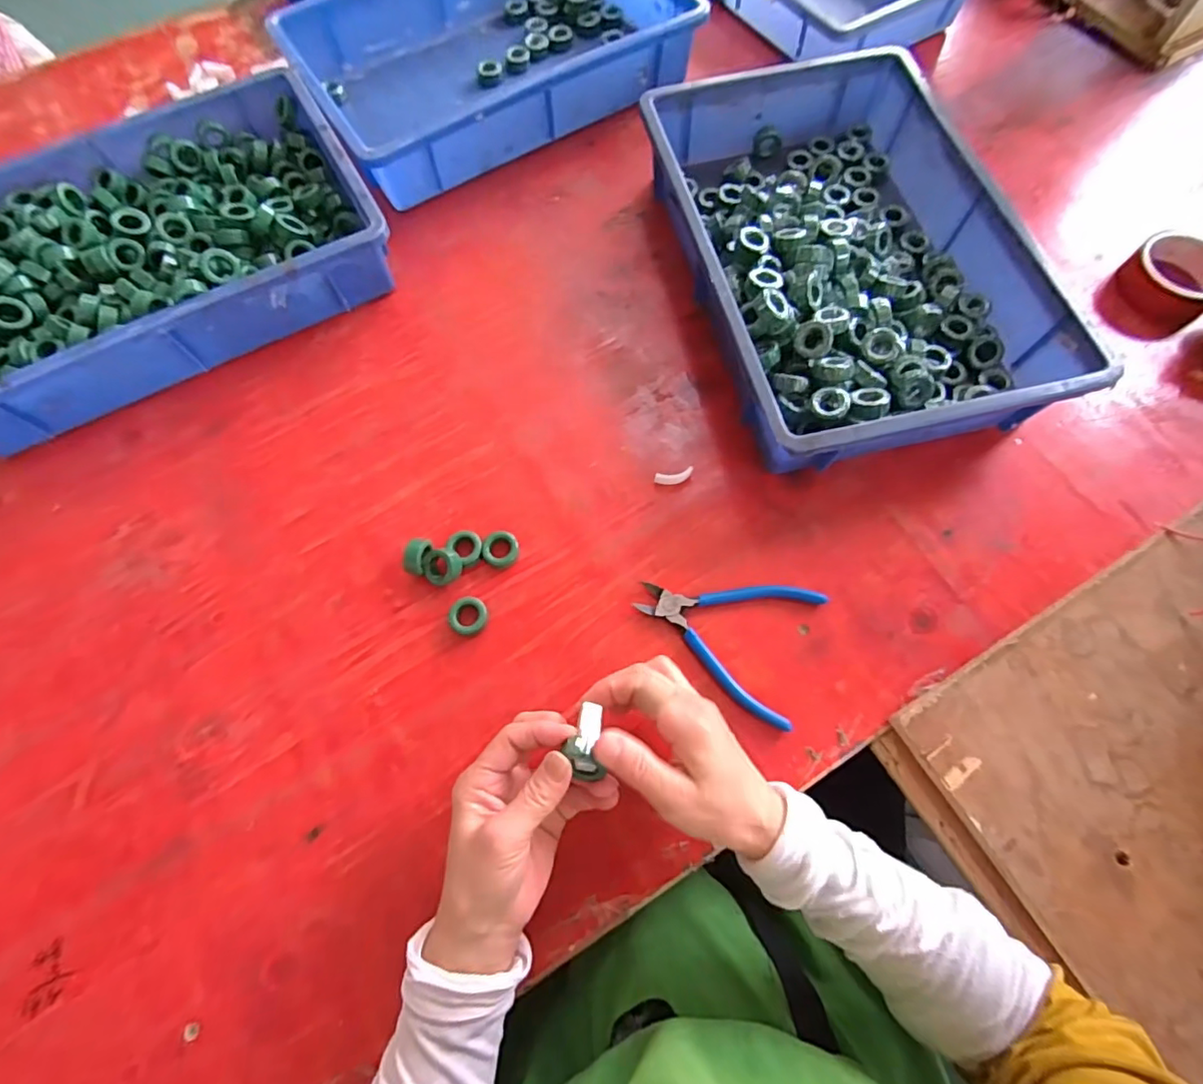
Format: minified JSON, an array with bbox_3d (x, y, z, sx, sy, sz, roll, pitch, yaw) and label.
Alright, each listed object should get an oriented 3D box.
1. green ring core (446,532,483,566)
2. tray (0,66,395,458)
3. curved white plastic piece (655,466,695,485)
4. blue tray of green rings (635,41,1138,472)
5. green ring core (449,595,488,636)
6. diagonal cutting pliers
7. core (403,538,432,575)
[{"bbox_3d":[-0.117,0.004,0.474,0.030,0.014,0.027,36,74,14],"label":"green ring core"},{"bbox_3d":[-0.466,-0.302,0.567,0.428,0.080,0.310,-30,72,-10],"label":"tray"},{"bbox_3d":[0.066,-0.058,0.500,0.035,0.013,0.012,-11,69,-3],"label":"curved white plastic piece"},{"bbox_3d":[0.229,-0.283,0.541,0.284,0.084,0.438,-13,70,-4],"label":"blue tray of green rings"},{"bbox_3d":[-0.109,0.061,0.453,0.029,0.010,0.031,0,69,1],"label":"green ring core"},{"bbox_3d":[0.099,0.070,0.450,0.140,0.010,0.112,22,71,9],"label":"diagonal cutting pliers"},{"bbox_3d":[-0.153,0.013,0.463,0.017,0.027,0.030,15,70,7],"label":"core"}]

